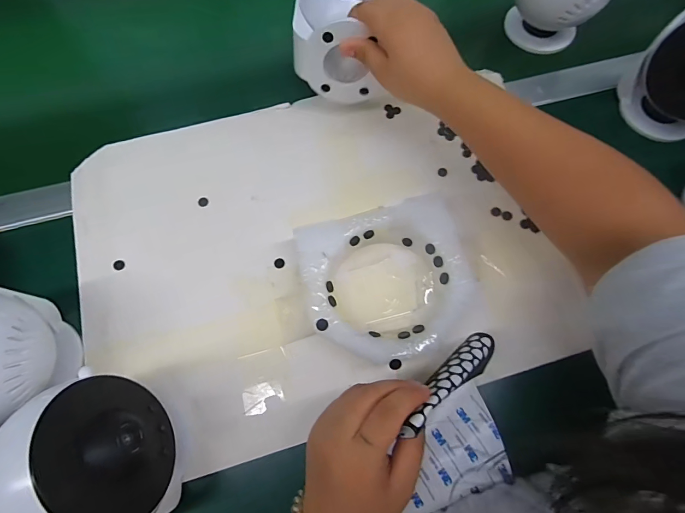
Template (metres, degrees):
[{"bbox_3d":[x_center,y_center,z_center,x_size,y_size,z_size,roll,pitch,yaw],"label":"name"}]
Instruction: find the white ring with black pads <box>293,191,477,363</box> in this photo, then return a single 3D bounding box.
[{"bbox_3d":[0.041,0.024,0.336,0.144,0.040,0.133,-13,71,-3],"label":"white ring with black pads"}]

